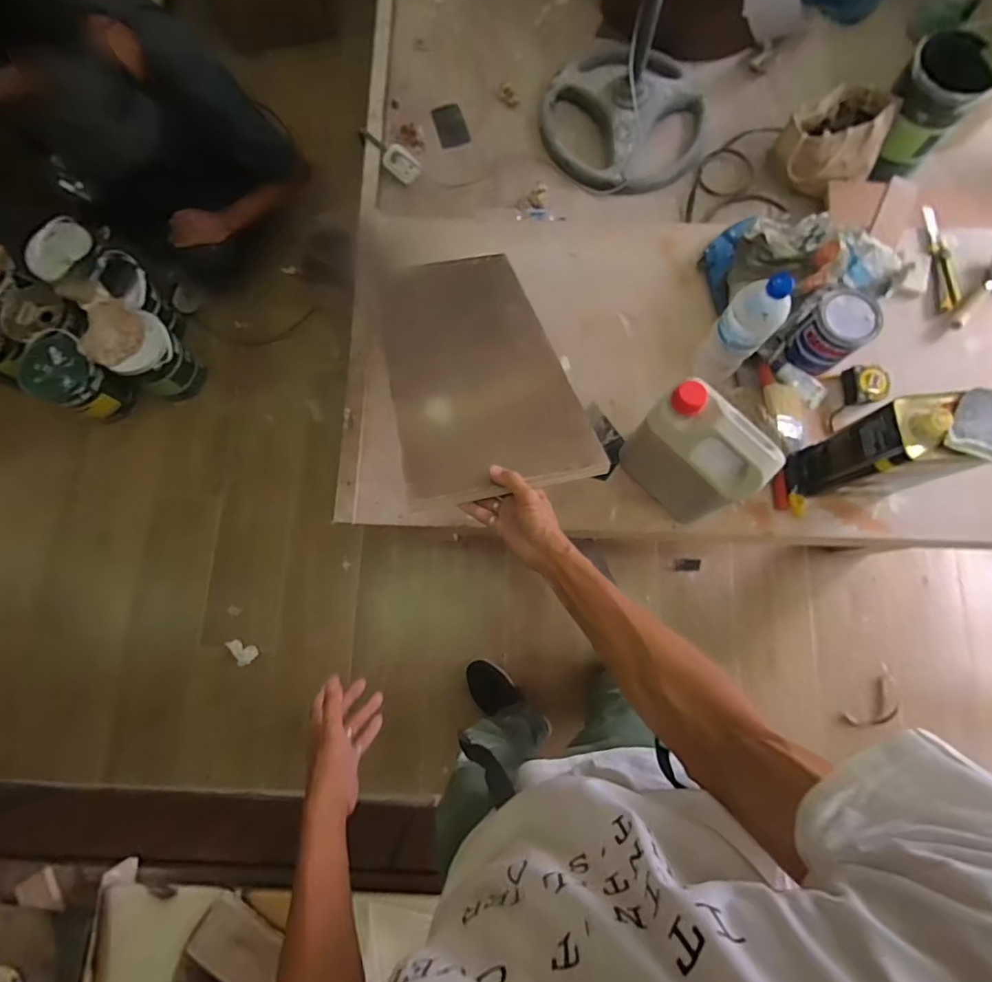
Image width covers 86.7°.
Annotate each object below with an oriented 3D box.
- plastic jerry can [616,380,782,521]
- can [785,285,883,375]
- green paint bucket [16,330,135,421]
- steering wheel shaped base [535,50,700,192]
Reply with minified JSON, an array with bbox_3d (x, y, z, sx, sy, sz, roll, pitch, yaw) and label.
[{"bbox_3d":[0.302,-0.054,0.797,0.106,0.231,0.198,-44,82,-8],"label":"plastic jerry can"},{"bbox_3d":[0.569,-0.269,0.885,0.103,0.099,0.116,44,82,8],"label":"can"},{"bbox_3d":[-1.157,-0.308,1.453,0.204,0.195,0.170,35,80,8],"label":"green paint bucket"},{"bbox_3d":[0.314,-0.919,1.251,0.400,0.088,0.393,40,81,7],"label":"steering wheel shaped base"}]

